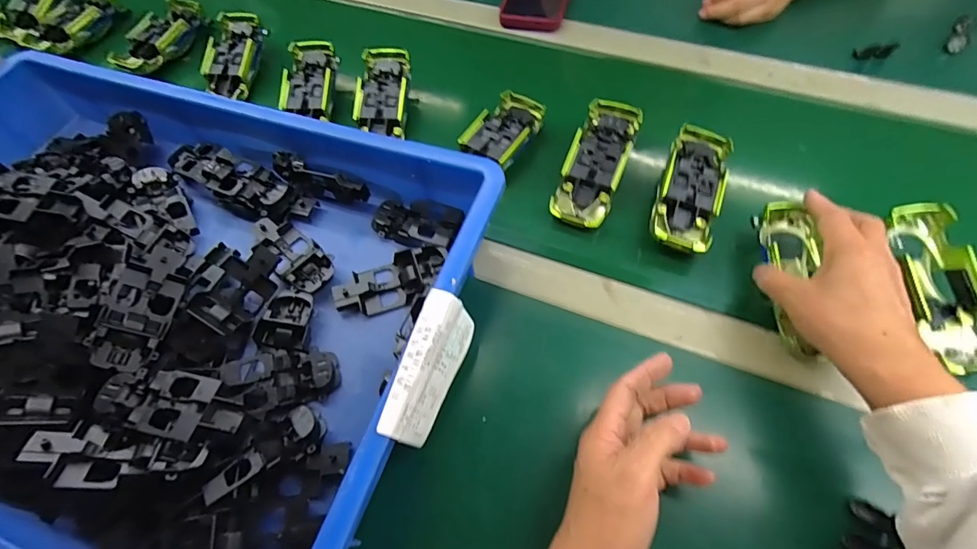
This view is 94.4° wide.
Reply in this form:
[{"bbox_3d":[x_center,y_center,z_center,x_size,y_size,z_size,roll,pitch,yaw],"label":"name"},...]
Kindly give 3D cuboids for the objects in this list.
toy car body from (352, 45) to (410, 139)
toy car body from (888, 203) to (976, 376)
[{"bbox_3d":[-0.117,-0.209,0.511,0.057,0.032,0.104,4,61,4],"label":"toy car body"},{"bbox_3d":[0.364,0.009,0.368,0.058,0.030,0.136,-5,73,0],"label":"toy car body"}]

